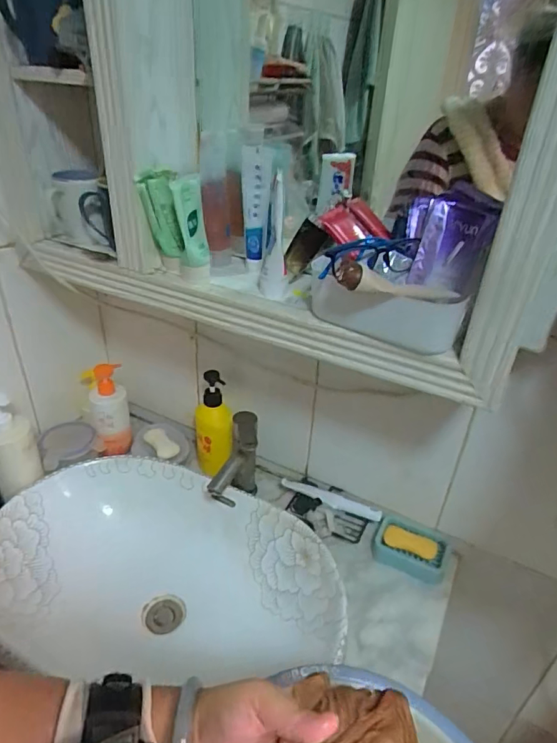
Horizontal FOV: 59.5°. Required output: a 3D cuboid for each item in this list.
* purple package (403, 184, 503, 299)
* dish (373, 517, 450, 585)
[{"bbox_3d":[0.198,-0.155,0.580,0.092,0.110,0.055,14,14,2],"label":"purple package"},{"bbox_3d":[0.225,0.304,0.832,0.121,0.032,0.077,18,35,19],"label":"dish"}]

